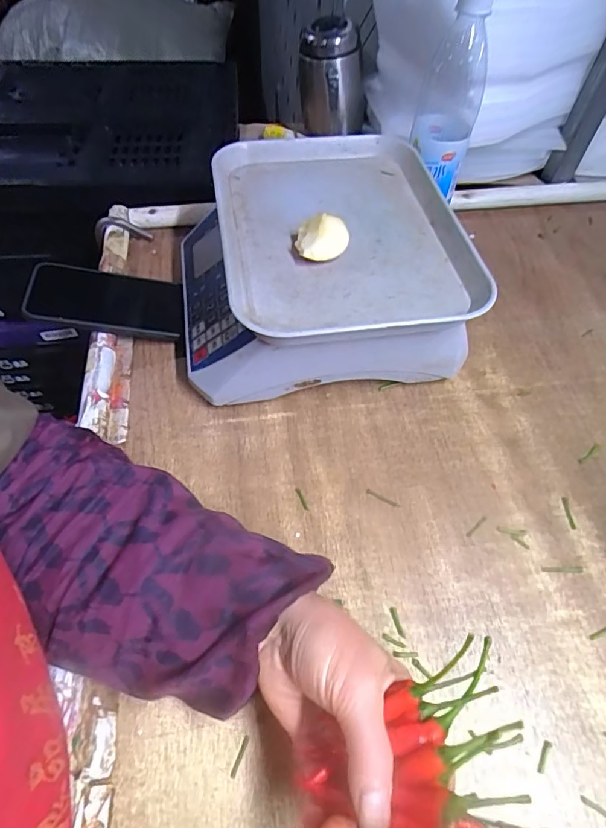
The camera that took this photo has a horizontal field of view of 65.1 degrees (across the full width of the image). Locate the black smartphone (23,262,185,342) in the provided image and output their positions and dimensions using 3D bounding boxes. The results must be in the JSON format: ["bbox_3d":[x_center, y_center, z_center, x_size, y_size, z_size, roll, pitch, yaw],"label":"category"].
[{"bbox_3d":[-0.196,-0.114,0.478,0.141,0.013,0.080,4,51,-16],"label":"black smartphone"}]

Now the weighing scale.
[{"bbox_3d":[0.008,-0.147,0.477,0.259,0.116,0.288,-7,56,-7],"label":"weighing scale"}]

